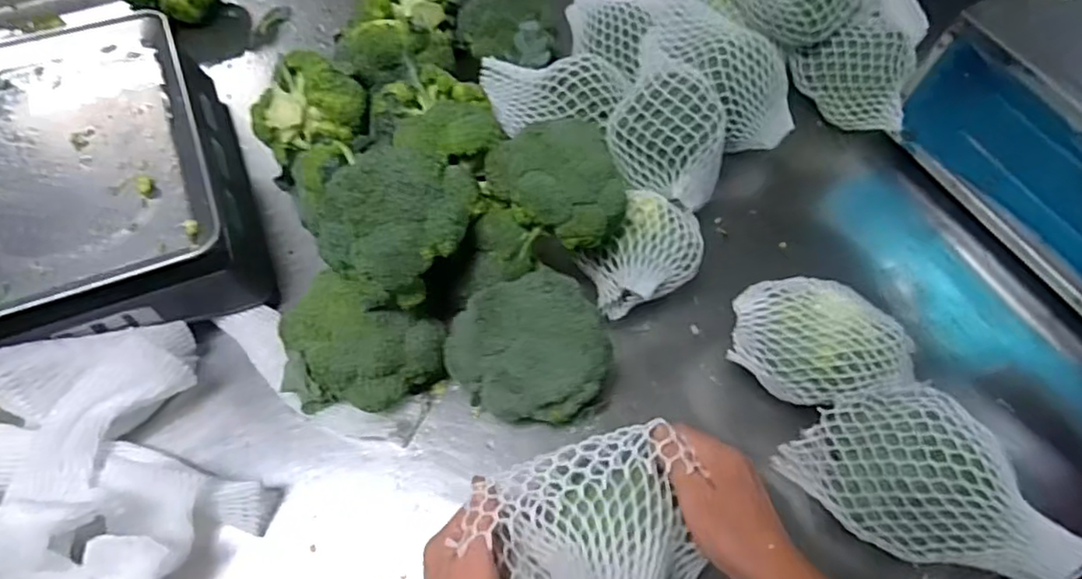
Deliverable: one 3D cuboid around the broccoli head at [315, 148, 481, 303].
[{"bbox_3d":[-0.112,-0.052,0.491,0.106,0.080,0.111,1,61,-2],"label":"broccoli head"}]

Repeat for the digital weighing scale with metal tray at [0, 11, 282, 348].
[{"bbox_3d":[-0.439,-0.102,0.607,0.258,0.113,0.333,-20,65,-14],"label":"digital weighing scale with metal tray"}]

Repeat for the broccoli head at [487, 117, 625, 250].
[{"bbox_3d":[0.020,-0.088,0.520,0.095,0.074,0.107,-36,69,-20],"label":"broccoli head"}]

